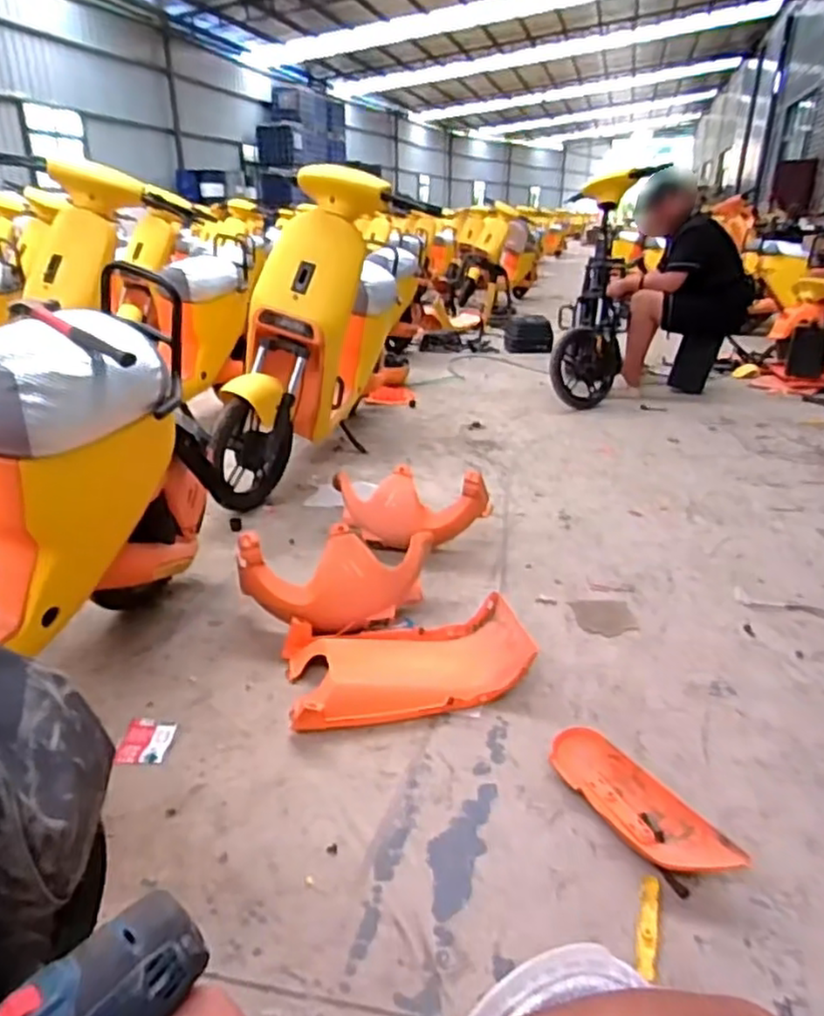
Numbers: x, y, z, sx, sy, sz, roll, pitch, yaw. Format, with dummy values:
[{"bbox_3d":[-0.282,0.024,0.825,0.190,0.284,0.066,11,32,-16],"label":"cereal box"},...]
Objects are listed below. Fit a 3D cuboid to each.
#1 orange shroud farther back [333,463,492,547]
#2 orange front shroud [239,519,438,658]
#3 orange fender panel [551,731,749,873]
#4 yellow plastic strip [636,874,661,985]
[{"bbox_3d":[-0.018,-0.009,1.868,0.452,0.193,0.221,4,24,8],"label":"orange shroud farther back"},{"bbox_3d":[-0.154,0.152,1.532,0.448,0.188,0.194,-8,25,-18],"label":"orange front shroud"},{"bbox_3d":[0.354,0.463,1.075,0.114,0.056,0.342,-12,27,-26],"label":"orange fender panel"},{"bbox_3d":[0.310,0.548,0.888,0.028,0.015,0.151,9,25,18],"label":"yellow plastic strip"}]

